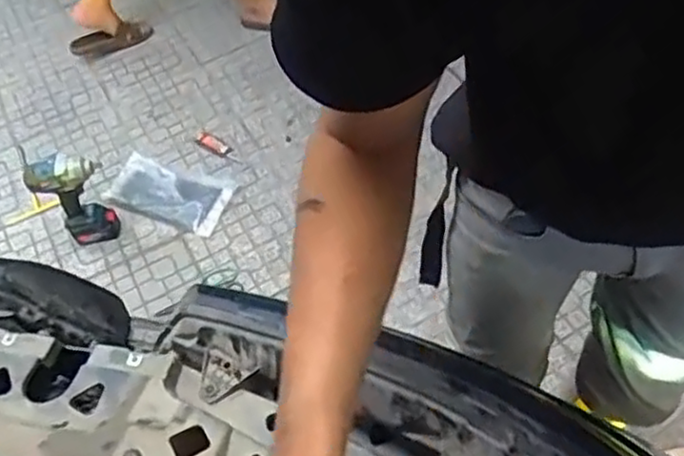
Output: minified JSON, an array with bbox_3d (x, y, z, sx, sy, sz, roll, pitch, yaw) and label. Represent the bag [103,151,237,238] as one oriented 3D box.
[{"bbox_3d":[-0.462,-0.092,1.877,0.350,0.020,0.174,17,56,21],"label":"bag"}]

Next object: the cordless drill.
[{"bbox_3d":[-0.652,-0.085,1.751,0.148,0.275,0.107,-14,51,-3],"label":"cordless drill"}]

